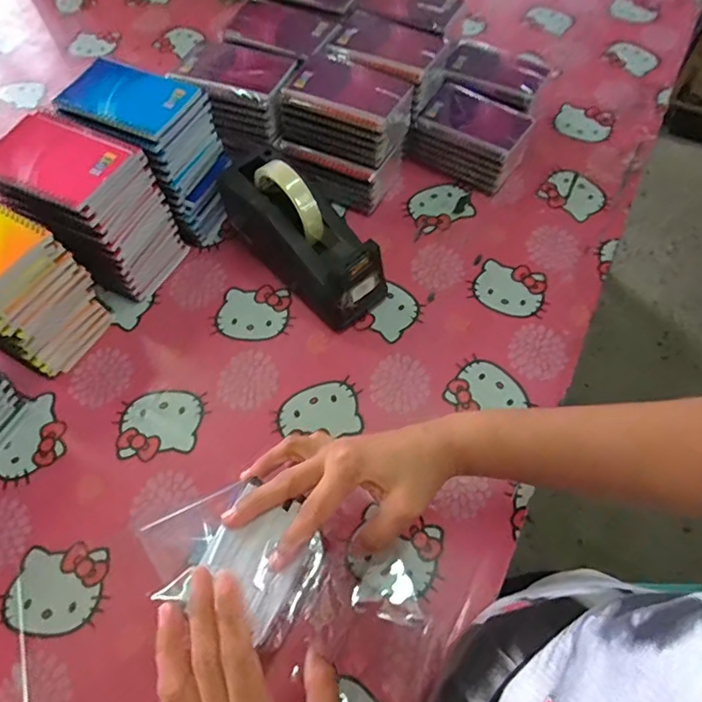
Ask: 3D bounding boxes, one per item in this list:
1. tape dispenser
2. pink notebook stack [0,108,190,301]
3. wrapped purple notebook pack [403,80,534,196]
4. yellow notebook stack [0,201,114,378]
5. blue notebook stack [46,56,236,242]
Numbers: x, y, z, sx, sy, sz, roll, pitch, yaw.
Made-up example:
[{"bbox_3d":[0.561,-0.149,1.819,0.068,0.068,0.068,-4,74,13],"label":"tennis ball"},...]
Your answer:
[{"bbox_3d":[-0.053,-0.130,0.561,0.073,0.127,0.195,-41,68,-20],"label":"tape dispenser"},{"bbox_3d":[-0.276,-0.149,0.557,0.129,0.153,0.096,23,64,12],"label":"pink notebook stack"},{"bbox_3d":[0.154,-0.278,0.674,0.135,0.064,0.103,27,65,14],"label":"wrapped purple notebook pack"},{"bbox_3d":[-0.343,-0.064,0.517,0.125,0.148,0.096,27,64,14],"label":"yellow notebook stack"},{"bbox_3d":[-0.226,-0.225,0.601,0.164,0.156,0.097,27,64,14],"label":"blue notebook stack"}]

